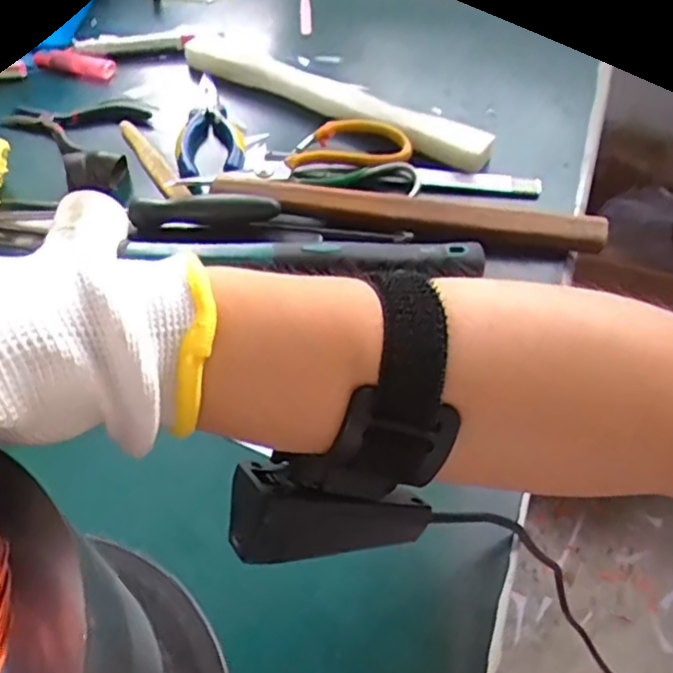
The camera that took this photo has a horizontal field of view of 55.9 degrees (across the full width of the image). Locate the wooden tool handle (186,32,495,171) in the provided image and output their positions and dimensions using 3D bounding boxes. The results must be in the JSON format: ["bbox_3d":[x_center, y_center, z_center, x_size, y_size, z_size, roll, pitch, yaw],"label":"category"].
[{"bbox_3d":[-0.012,-0.210,0.545,0.307,0.024,0.042,31,57,22],"label":"wooden tool handle"}]

